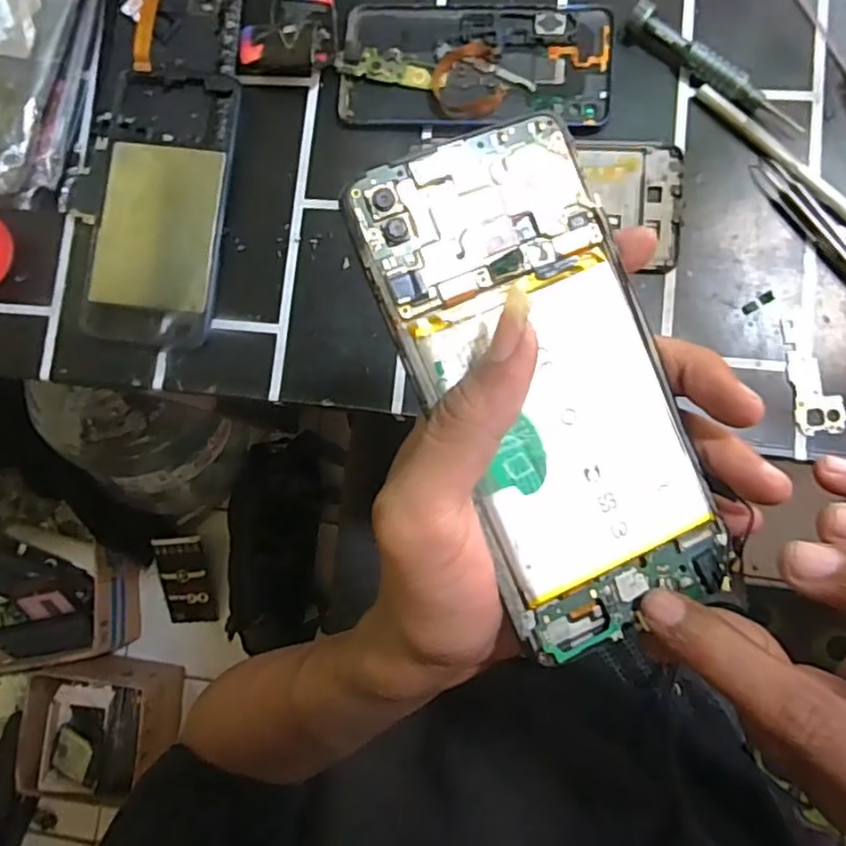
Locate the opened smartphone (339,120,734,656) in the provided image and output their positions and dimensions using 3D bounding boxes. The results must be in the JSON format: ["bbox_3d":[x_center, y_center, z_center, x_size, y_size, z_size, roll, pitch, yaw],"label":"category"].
[{"bbox_3d":[0.036,-0.010,0.190,0.067,0.014,0.147,-23,93,4],"label":"opened smartphone"}]

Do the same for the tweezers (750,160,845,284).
[{"bbox_3d":[0.224,-0.082,0.343,0.015,0.005,0.144,-35,82,2],"label":"tweezers"}]

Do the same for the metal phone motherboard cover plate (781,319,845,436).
[{"bbox_3d":[0.202,-0.024,0.338,0.023,0.004,0.061,-9,83,5],"label":"metal phone motherboard cover plate"}]

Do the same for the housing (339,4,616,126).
[{"bbox_3d":[0.031,-0.208,0.379,0.153,0.009,0.074,4,85,7],"label":"housing"}]

